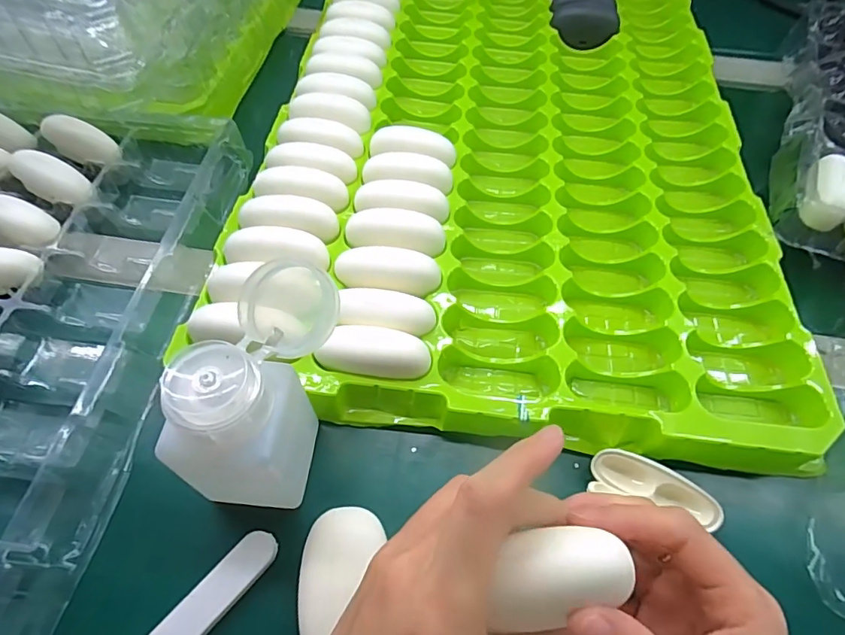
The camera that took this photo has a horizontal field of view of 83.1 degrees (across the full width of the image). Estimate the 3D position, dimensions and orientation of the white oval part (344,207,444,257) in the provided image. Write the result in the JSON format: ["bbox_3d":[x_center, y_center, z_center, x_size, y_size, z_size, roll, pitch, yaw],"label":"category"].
[{"bbox_3d":[-0.018,-0.058,0.334,0.068,0.030,0.023,8,58,2],"label":"white oval part"}]

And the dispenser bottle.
[{"bbox_3d":[-0.074,0.038,0.234,0.040,0.100,0.099,17,59,8],"label":"dispenser bottle"}]

